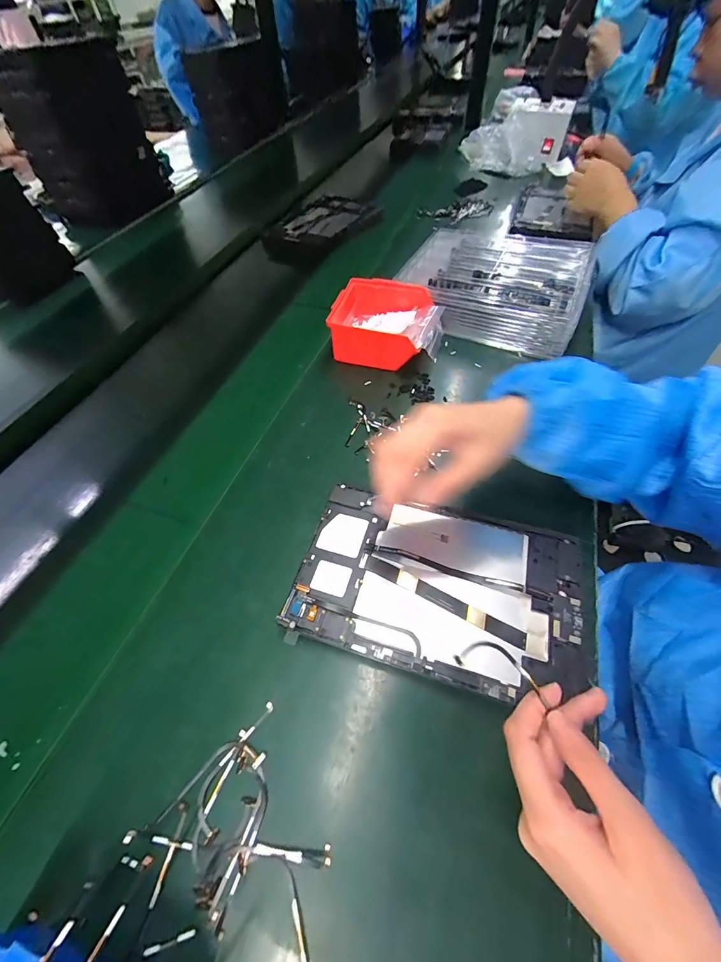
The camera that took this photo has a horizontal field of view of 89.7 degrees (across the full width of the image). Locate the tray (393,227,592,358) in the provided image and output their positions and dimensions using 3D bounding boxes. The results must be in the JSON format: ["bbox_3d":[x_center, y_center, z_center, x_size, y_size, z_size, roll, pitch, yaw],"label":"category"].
[{"bbox_3d":[0.221,-0.332,0.599,0.277,0.073,0.244,19,59,15],"label":"tray"}]

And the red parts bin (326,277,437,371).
[{"bbox_3d":[0.032,-0.230,0.540,0.136,0.069,0.119,12,57,10],"label":"red parts bin"}]

